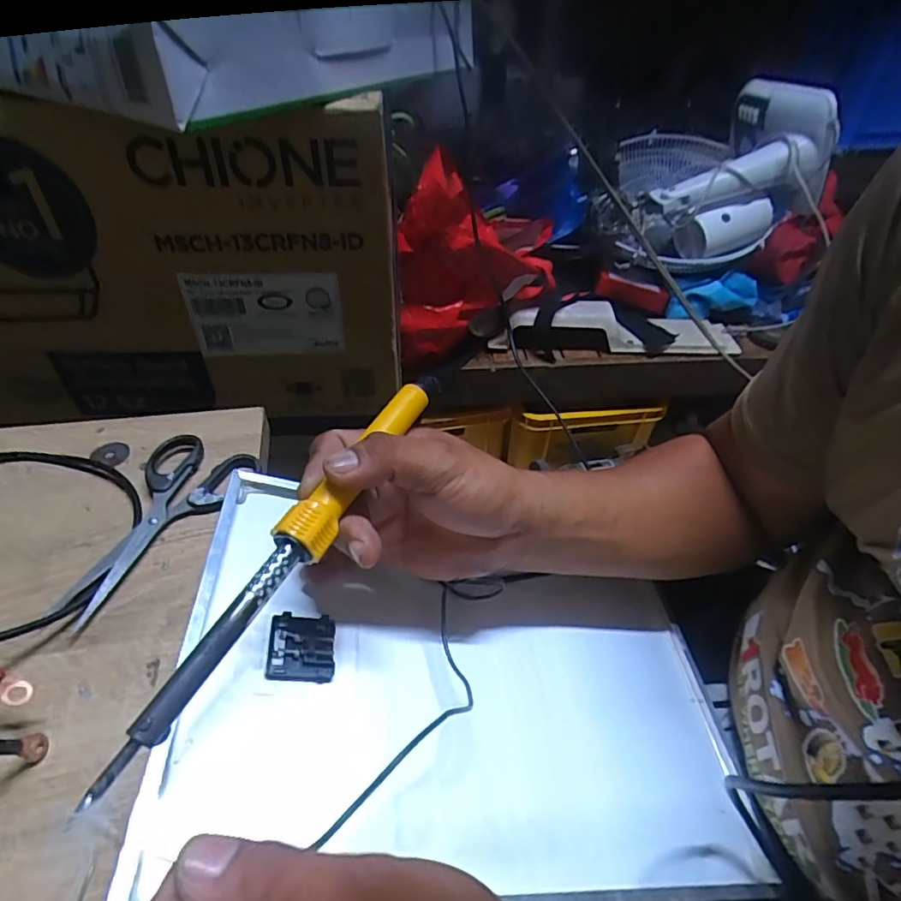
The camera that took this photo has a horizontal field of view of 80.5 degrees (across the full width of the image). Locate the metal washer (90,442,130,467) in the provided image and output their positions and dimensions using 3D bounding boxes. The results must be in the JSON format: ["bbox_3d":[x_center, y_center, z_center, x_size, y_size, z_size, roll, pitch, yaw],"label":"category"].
[{"bbox_3d":[-0.248,0.001,0.390,0.024,0.004,0.021,14,49,4],"label":"metal washer"}]

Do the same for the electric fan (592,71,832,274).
[{"bbox_3d":[0.568,-0.628,1.162,0.384,0.297,0.481,14,44,12],"label":"electric fan"}]

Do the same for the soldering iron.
[{"bbox_3d":[-0.071,0.039,0.247,0.020,0.016,0.225,20,53,18],"label":"soldering iron"}]

